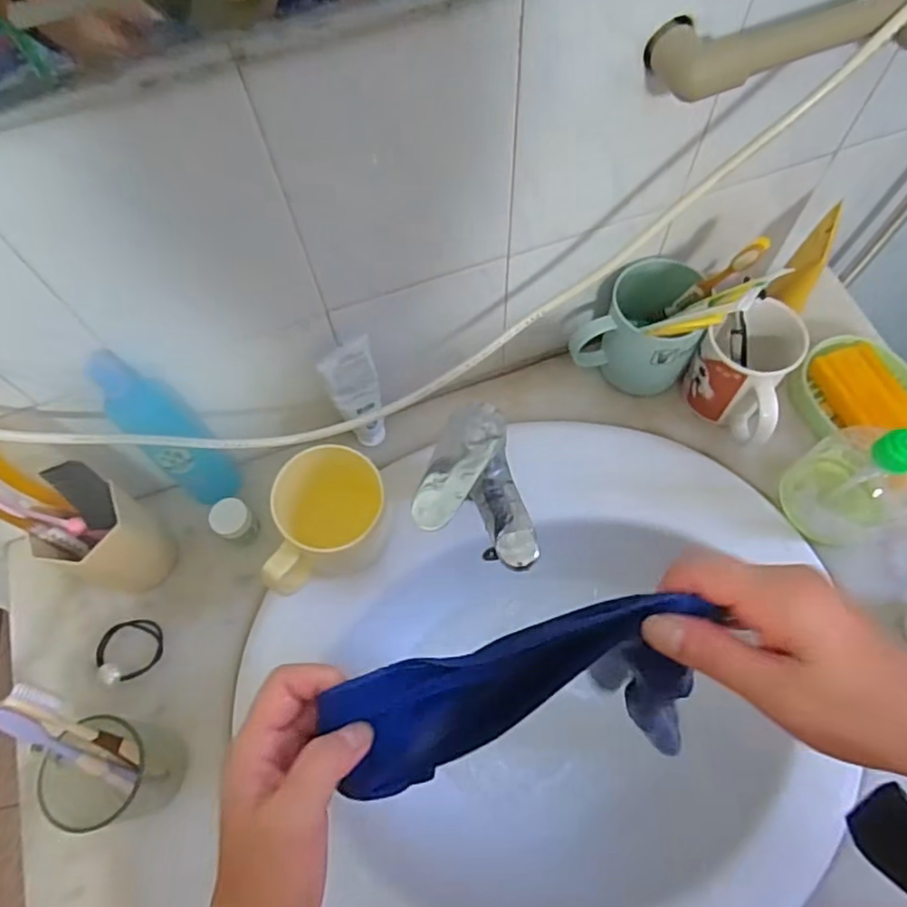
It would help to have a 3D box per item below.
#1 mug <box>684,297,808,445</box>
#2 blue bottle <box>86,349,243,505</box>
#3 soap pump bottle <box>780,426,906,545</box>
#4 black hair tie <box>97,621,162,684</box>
[{"bbox_3d":[0.268,-0.070,0.575,0.084,0.090,0.095,-40,70,-14],"label":"mug"},{"bbox_3d":[-0.227,-0.015,0.517,0.041,0.194,0.044,-1,66,2],"label":"blue bottle"},{"bbox_3d":[0.342,0.007,0.512,0.088,0.157,0.082,-35,69,-13],"label":"soap pump bottle"},{"bbox_3d":[-0.279,0.169,0.548,0.054,0.012,0.053,-1,66,2],"label":"black hair tie"}]

